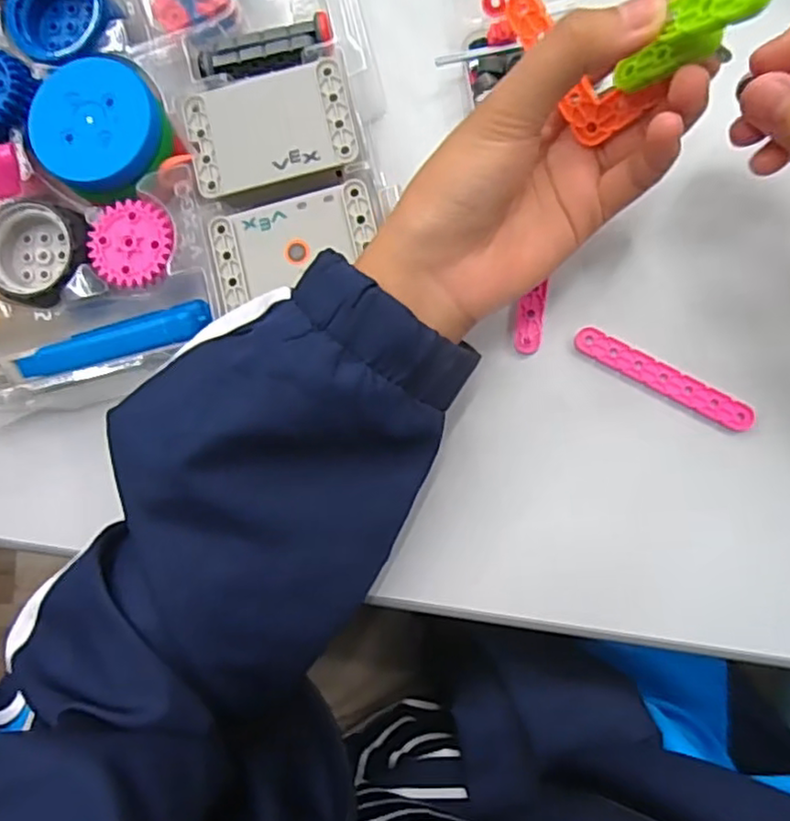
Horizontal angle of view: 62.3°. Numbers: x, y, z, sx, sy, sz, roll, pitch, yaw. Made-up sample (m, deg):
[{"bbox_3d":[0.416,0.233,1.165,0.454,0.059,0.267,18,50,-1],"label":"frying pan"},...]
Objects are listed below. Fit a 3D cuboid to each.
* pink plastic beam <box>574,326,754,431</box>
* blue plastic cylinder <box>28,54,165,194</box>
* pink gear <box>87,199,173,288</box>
[{"bbox_3d":[0.125,-0.015,0.304,0.086,0.006,0.013,29,88,7],"label":"pink plastic beam"},{"bbox_3d":[-0.143,-0.136,0.311,0.062,0.019,0.061,23,88,7],"label":"blue plastic cylinder"},{"bbox_3d":[-0.123,-0.077,0.302,0.038,0.004,0.039,4,86,6],"label":"pink gear"}]

